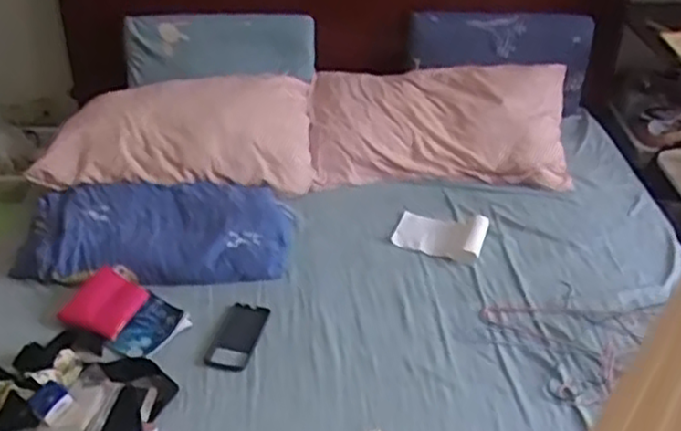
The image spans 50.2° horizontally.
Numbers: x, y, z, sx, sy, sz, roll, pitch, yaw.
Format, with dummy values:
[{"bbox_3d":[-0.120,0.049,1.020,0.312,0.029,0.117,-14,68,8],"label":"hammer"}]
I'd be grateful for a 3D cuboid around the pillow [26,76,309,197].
[{"bbox_3d":[-0.395,-0.216,1.801,0.648,0.173,0.345,-4,36,-7],"label":"pillow"}]

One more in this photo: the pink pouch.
[{"bbox_3d":[-0.453,0.170,1.394,0.115,0.024,0.126,34,64,0],"label":"pink pouch"}]

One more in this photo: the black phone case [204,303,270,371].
[{"bbox_3d":[-0.191,0.223,1.355,0.081,0.015,0.168,8,36,9],"label":"black phone case"}]

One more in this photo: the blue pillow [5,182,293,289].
[{"bbox_3d":[-0.387,0.037,1.567,0.566,0.087,0.294,-1,36,-3],"label":"blue pillow"}]

